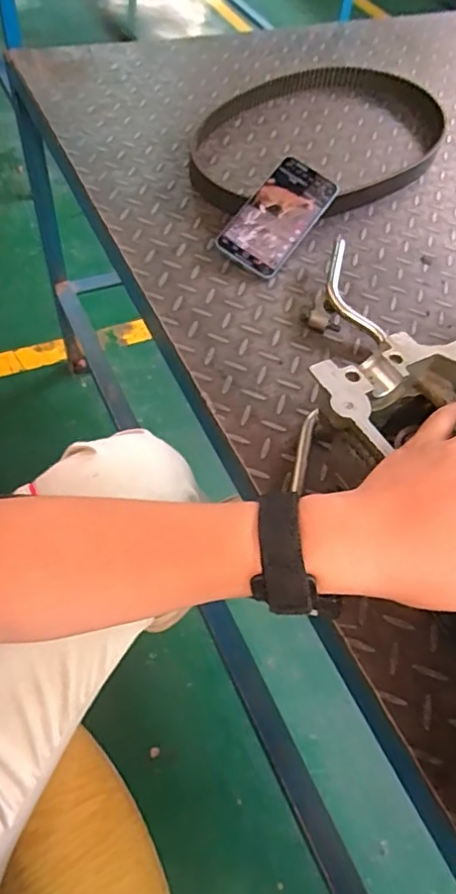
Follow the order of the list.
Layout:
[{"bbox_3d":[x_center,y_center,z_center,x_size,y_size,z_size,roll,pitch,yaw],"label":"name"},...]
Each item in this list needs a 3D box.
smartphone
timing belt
[{"bbox_3d":[0.059,-0.272,0.648,0.082,0.009,0.154,36,80,3],"label":"smartphone"},{"bbox_3d":[0.132,-0.422,0.749,0.429,0.033,0.248,-32,65,-24],"label":"timing belt"}]

